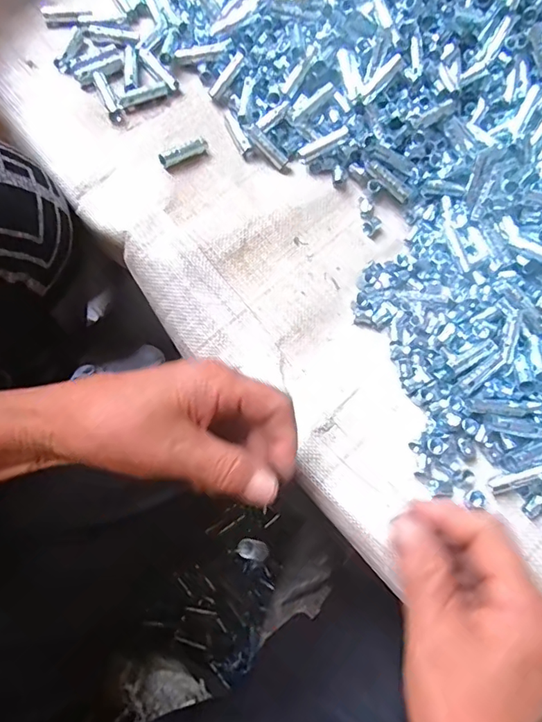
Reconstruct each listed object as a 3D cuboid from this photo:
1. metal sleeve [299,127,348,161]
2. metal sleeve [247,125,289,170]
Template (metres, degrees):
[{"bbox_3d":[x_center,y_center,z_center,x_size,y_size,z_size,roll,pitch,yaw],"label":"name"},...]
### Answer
[{"bbox_3d":[0.041,-0.168,0.381,0.040,0.008,0.010,-26,79,6],"label":"metal sleeve"},{"bbox_3d":[-0.003,-0.168,0.388,0.038,0.008,0.013,43,80,-12],"label":"metal sleeve"}]

